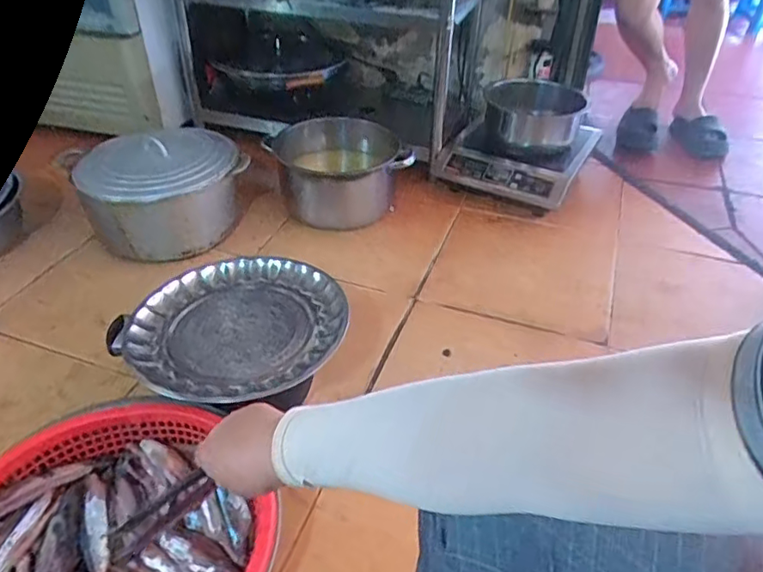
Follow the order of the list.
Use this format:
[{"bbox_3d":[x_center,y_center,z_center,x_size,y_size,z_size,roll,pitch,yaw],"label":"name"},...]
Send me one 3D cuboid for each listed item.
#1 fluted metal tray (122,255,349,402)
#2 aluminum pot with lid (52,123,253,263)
[{"bbox_3d":[-0.221,0.057,0.908,0.335,0.035,0.326,24,45,26],"label":"fluted metal tray"},{"bbox_3d":[-0.525,-0.240,1.406,0.381,0.211,0.328,-17,43,-21],"label":"aluminum pot with lid"}]

